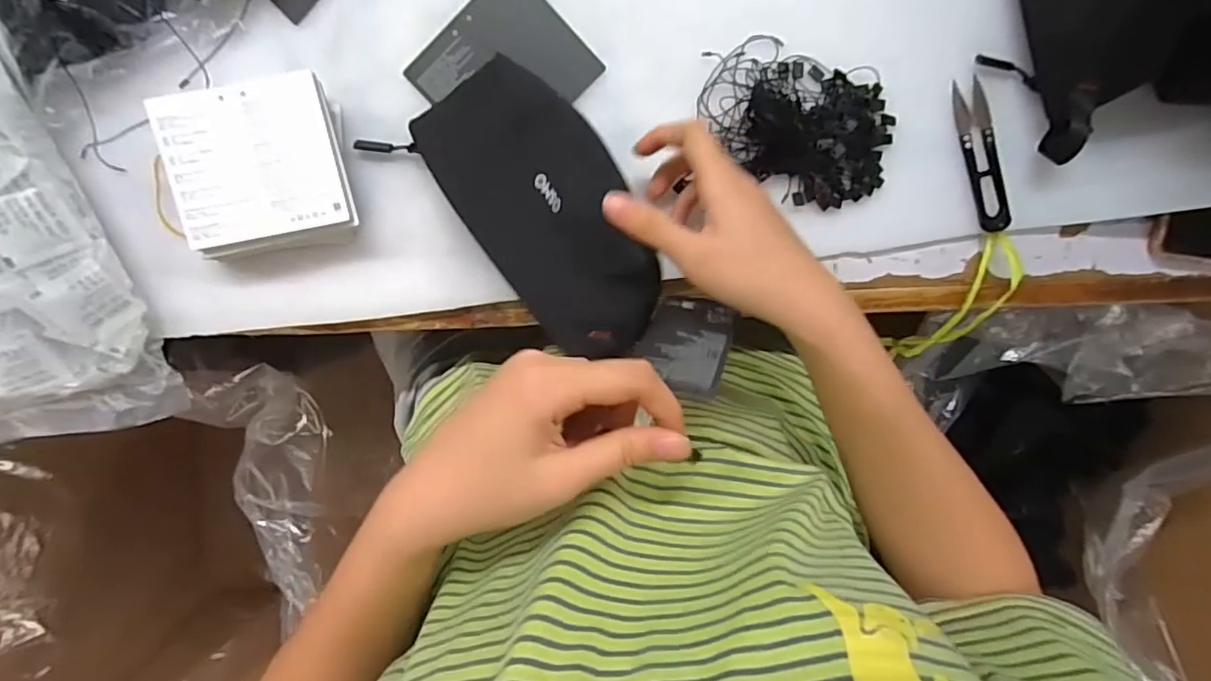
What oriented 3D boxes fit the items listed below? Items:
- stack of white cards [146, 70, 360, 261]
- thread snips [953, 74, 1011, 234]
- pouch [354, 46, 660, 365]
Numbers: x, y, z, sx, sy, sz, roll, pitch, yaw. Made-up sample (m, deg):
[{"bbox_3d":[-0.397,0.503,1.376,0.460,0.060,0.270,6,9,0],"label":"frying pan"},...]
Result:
[{"bbox_3d":[-0.216,-0.108,0.364,0.101,0.035,0.097,-11,100,0],"label":"stack of white cards"},{"bbox_3d":[0.255,-0.123,0.382,0.021,0.009,0.100,-17,100,1],"label":"thread snips"},{"bbox_3d":[-0.039,-0.083,0.344,0.098,0.042,0.195,-35,83,2],"label":"pouch"}]

